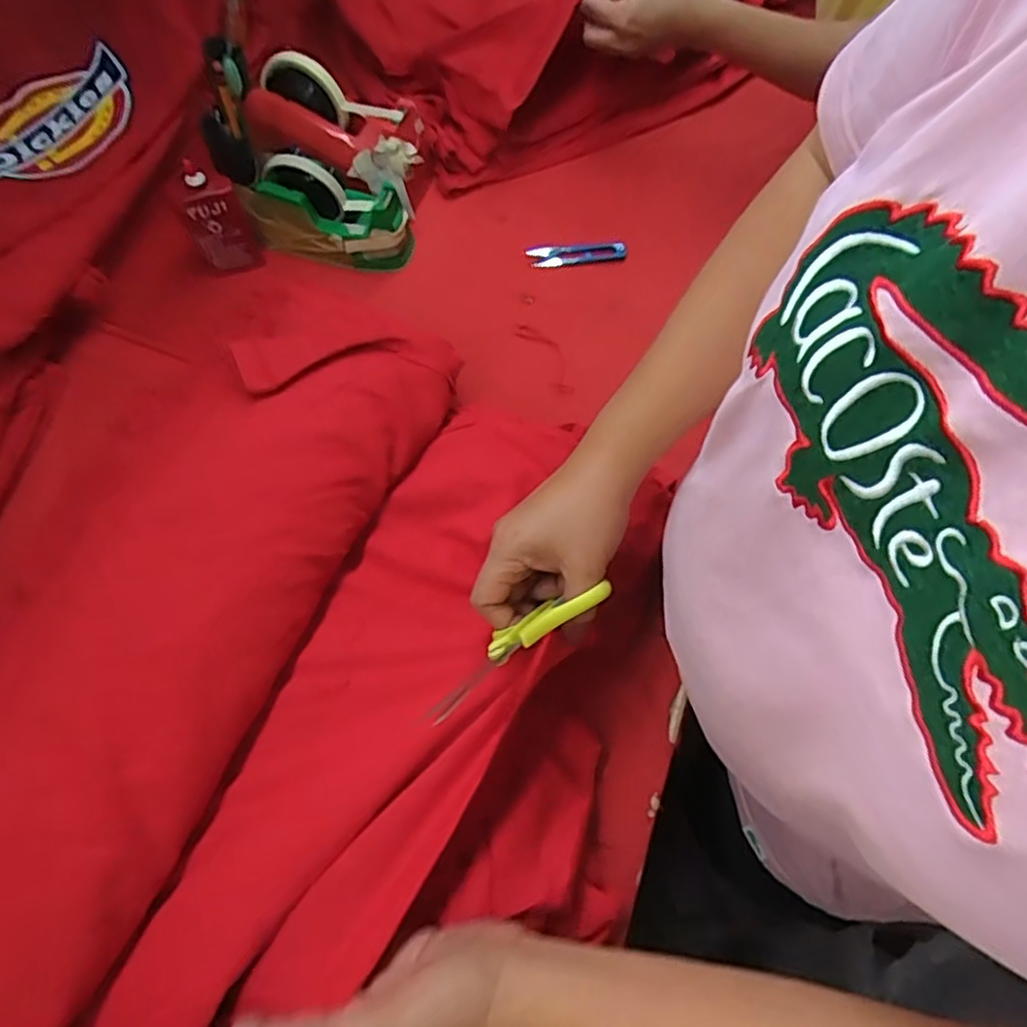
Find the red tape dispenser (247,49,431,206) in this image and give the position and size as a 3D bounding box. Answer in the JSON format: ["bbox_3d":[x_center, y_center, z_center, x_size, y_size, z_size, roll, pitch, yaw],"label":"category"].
[{"bbox_3d":[-0.181,-0.392,0.688,0.188,0.098,0.078,13,65,-11],"label":"red tape dispenser"}]

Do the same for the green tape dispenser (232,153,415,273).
[{"bbox_3d":[-0.188,-0.312,0.672,0.154,0.098,0.064,6,66,6],"label":"green tape dispenser"}]

